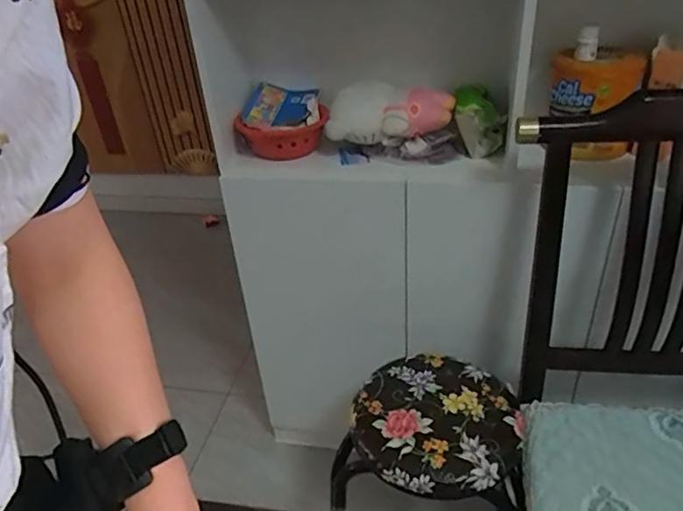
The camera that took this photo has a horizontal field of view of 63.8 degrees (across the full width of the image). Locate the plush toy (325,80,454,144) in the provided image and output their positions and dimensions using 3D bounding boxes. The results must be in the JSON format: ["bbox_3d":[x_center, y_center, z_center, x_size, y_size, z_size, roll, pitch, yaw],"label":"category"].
[{"bbox_3d":[0.087,-0.273,1.031,0.236,0.080,0.127,11,36,24],"label":"plush toy"}]

